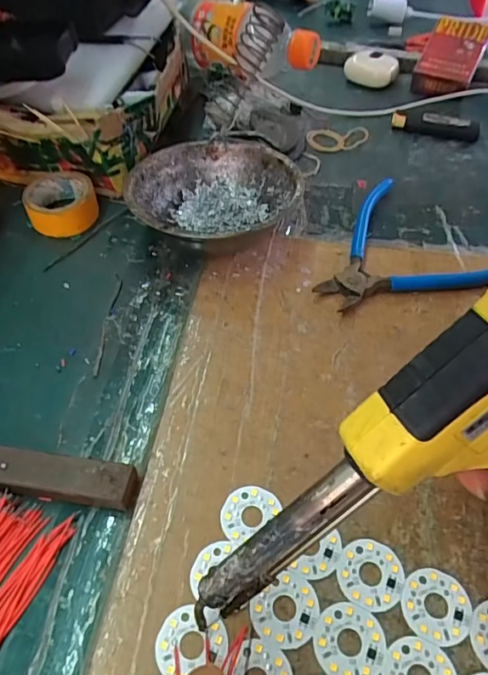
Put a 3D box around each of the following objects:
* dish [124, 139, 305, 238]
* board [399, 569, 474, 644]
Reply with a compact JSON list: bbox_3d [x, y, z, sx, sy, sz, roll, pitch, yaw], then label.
[{"bbox_3d":[-0.022,-0.103,0.380,0.126,0.044,0.118,-28,56,-19],"label":"dish"},{"bbox_3d":[0.087,0.120,0.225,0.030,0.004,0.030,-1,52,1],"label":"board"}]

